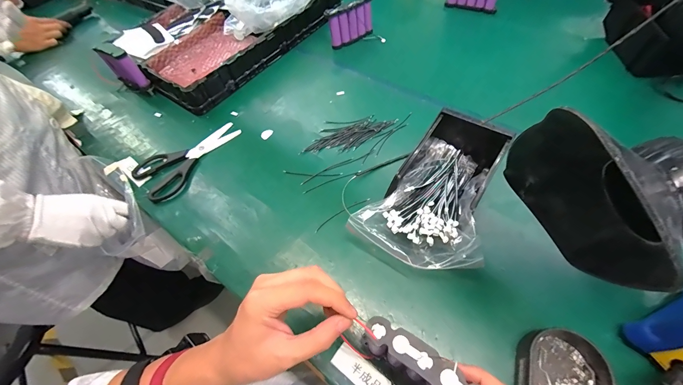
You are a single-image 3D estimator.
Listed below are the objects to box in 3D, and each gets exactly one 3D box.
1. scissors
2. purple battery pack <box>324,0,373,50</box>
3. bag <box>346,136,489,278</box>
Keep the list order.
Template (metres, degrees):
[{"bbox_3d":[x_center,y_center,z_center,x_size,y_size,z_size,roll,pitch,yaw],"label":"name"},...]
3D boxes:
[{"bbox_3d":[-0.272,-0.067,0.514,0.100,0.008,0.187,33,65,23],"label":"scissors"},{"bbox_3d":[0.022,-0.375,0.646,0.108,0.089,0.027,-33,60,-16],"label":"purple battery pack"},{"bbox_3d":[0.126,0.008,0.392,0.144,0.069,0.204,27,63,20],"label":"bag"}]

